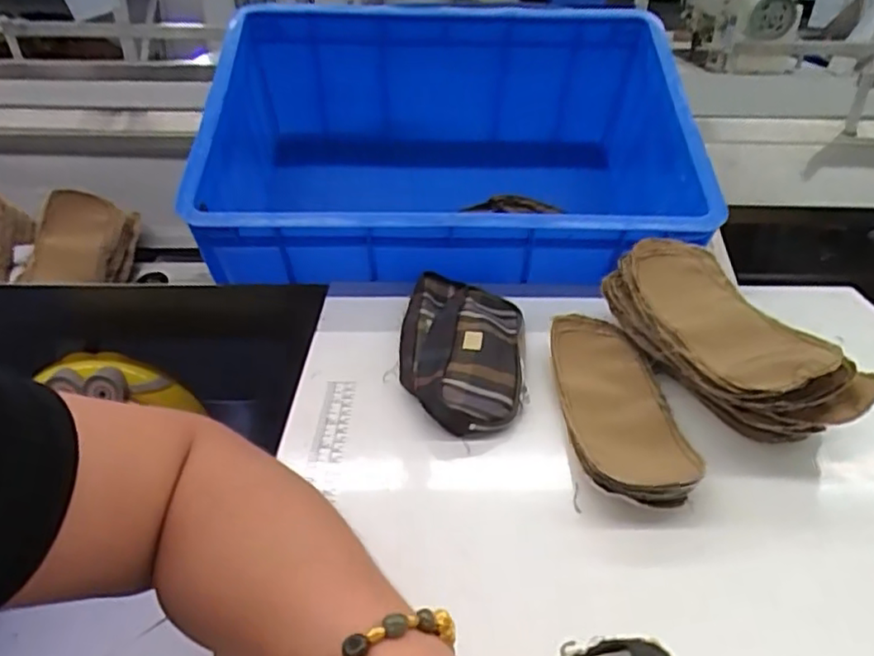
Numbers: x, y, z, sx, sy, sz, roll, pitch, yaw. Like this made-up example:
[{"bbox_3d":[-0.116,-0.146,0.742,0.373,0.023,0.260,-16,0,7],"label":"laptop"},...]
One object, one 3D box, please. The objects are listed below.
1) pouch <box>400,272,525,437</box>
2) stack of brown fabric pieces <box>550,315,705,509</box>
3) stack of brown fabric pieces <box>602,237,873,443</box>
[{"bbox_3d":[0.022,0.014,0.545,0.101,0.028,0.209,5,31,3],"label":"pouch"},{"bbox_3d":[0.134,0.055,0.477,0.078,0.027,0.194,2,31,-1],"label":"stack of brown fabric pieces"},{"bbox_3d":[0.220,0.010,0.504,0.106,0.071,0.217,-9,33,-16],"label":"stack of brown fabric pieces"}]

